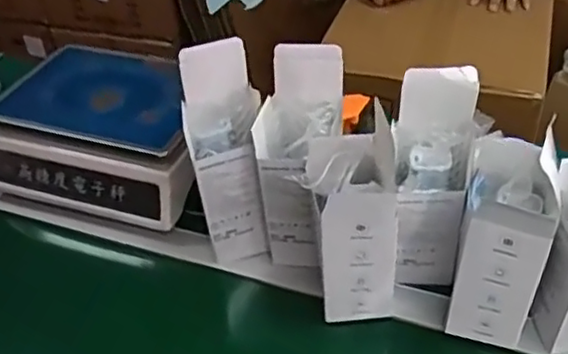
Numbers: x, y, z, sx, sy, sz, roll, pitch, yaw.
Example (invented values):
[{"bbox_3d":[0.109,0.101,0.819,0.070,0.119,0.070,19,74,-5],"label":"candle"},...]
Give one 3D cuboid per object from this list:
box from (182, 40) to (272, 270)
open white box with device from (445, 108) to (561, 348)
[{"bbox_3d":[-0.061,-0.019,0.729,0.079,0.237,0.089,-9,42,-3],"label":"box"},{"bbox_3d":[0.208,0.066,0.633,0.072,0.181,0.094,10,44,17],"label":"open white box with device"}]

